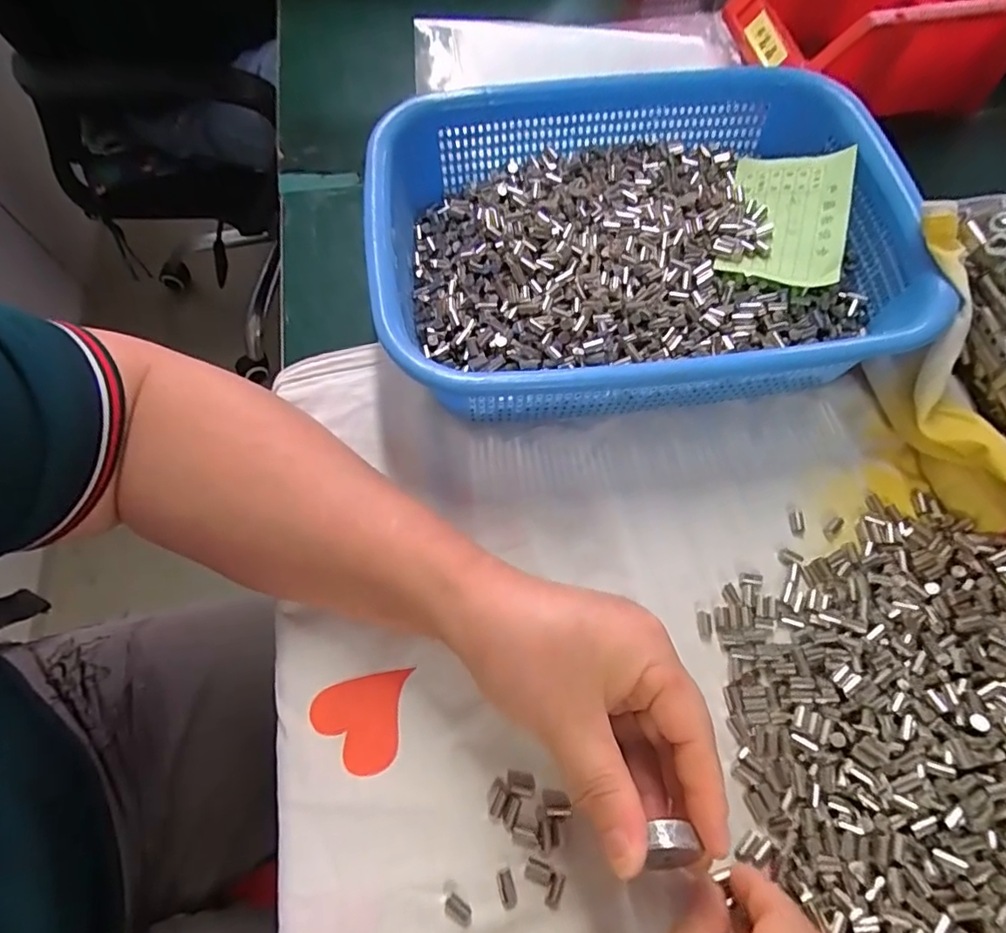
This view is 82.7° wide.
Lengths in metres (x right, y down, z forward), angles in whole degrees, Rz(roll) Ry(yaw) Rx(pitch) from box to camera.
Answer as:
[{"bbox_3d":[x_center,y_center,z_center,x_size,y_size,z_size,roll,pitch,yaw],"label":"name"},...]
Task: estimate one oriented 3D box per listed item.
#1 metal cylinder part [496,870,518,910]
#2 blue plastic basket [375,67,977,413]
[{"bbox_3d":[0.001,0.174,0.235,0.007,0.004,0.014,-14,66,-5],"label":"metal cylinder part"},{"bbox_3d":[0.073,-0.123,0.327,0.280,0.072,0.212,-4,66,0],"label":"blue plastic basket"}]

